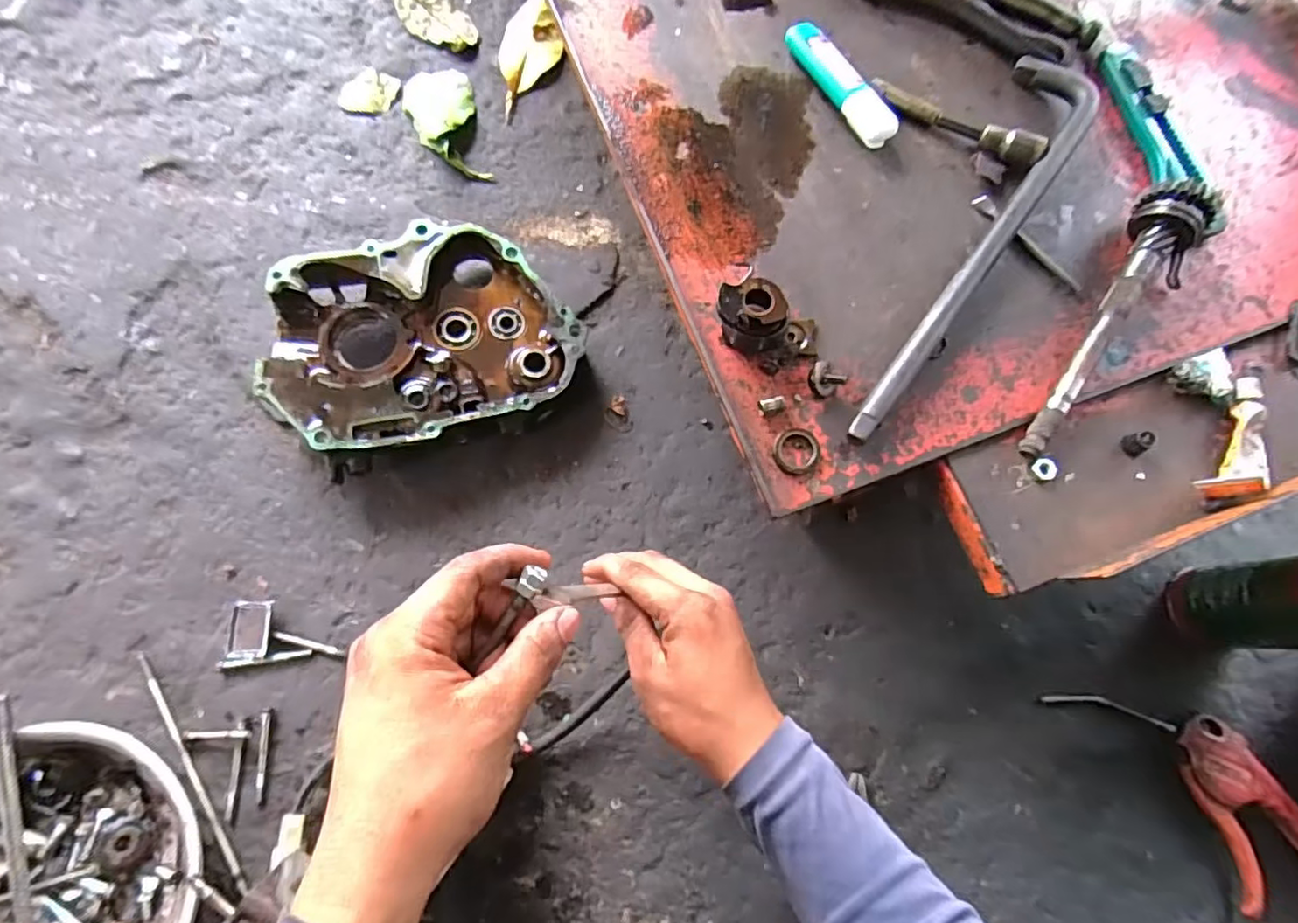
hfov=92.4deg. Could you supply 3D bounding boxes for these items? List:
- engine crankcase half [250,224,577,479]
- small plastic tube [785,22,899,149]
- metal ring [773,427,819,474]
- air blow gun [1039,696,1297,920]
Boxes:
[{"bbox_3d":[-0.188,-0.099,0.520,0.242,0.065,0.176,-19,77,-7],"label":"engine crankcase half"},{"bbox_3d":[0.128,-0.258,0.421,0.022,0.021,0.107,-27,78,-9],"label":"small plastic tube"},{"bbox_3d":[0.087,-0.007,0.364,0.029,0.005,0.029,0,75,-2],"label":"metal ring"},{"bbox_3d":[0.429,0.259,0.460,0.093,0.036,0.264,-36,79,-10],"label":"air blow gun"}]

